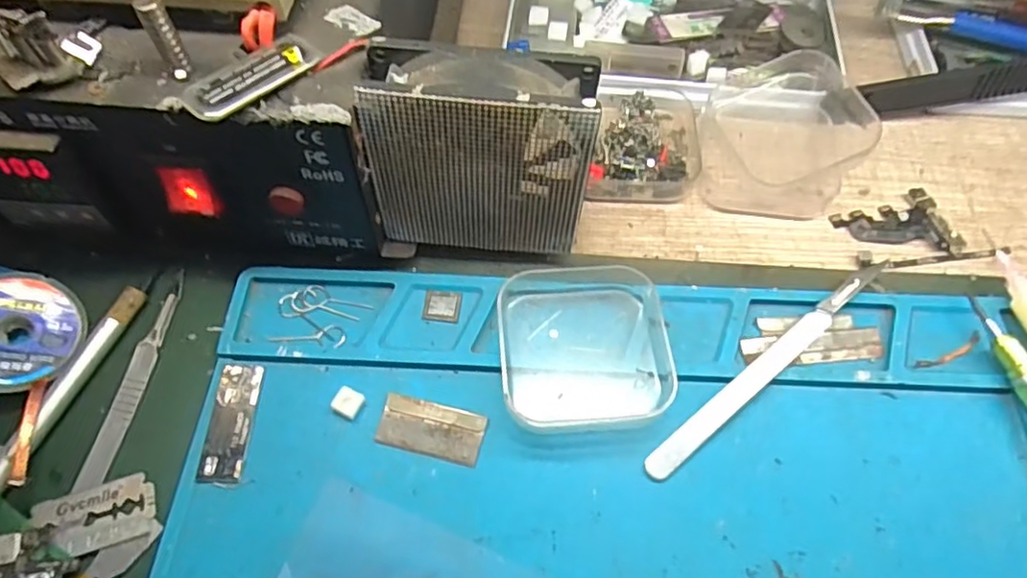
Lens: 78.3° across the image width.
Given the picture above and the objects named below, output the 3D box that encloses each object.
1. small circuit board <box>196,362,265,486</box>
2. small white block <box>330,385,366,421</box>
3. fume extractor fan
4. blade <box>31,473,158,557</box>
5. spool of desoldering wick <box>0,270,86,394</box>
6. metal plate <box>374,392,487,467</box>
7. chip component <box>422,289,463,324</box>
[{"bbox_3d":[-0.104,0.048,0.233,0.015,0.004,0.045,0,60,0],"label":"small circuit board"},{"bbox_3d":[-0.062,0.043,0.237,0.010,0.004,0.010,23,62,12],"label":"small white block"},{"bbox_3d":[-0.012,-0.047,0.241,0.080,0.085,0.028,2,60,1],"label":"fume extractor fan"},{"bbox_3d":[-0.144,0.079,0.218,0.037,0.004,0.021,-14,61,-15],"label":"blade"},{"bbox_3d":[-0.189,0.016,0.239,0.043,0.010,0.044,40,61,-10],"label":"spool of desoldering wick"},{"bbox_3d":[-0.031,0.051,0.233,0.038,0.004,0.019,13,60,7],"label":"metal plate"},{"bbox_3d":[-0.029,0.006,0.256,0.015,0.004,0.014,6,60,3],"label":"chip component"}]

